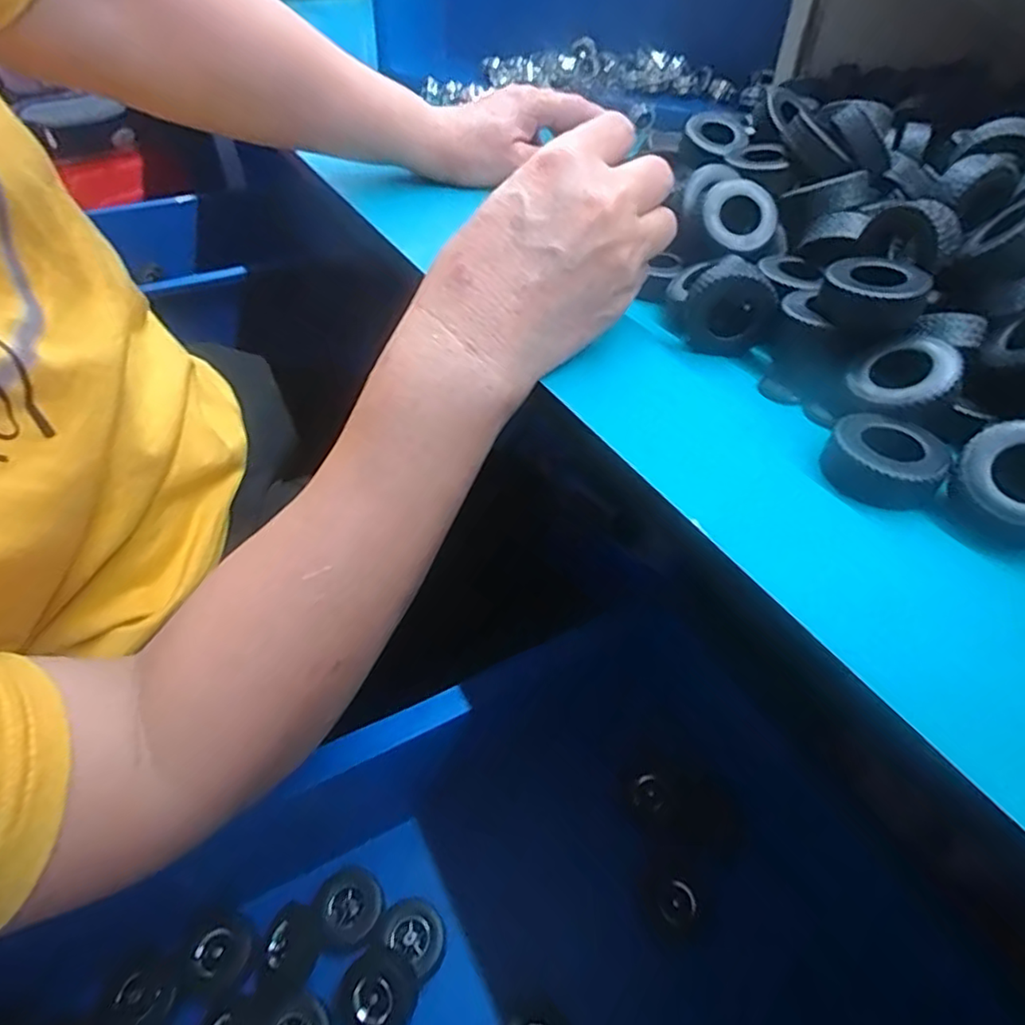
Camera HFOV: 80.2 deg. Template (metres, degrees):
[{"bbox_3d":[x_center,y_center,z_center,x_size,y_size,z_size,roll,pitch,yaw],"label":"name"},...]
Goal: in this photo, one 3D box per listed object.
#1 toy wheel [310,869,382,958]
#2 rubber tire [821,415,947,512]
[{"bbox_3d":[-0.089,0.220,0.337,0.034,0.008,0.037,-17,49,-15],"label":"toy wheel"},{"bbox_3d":[0.130,-0.019,0.213,0.037,0.014,0.032,30,53,25],"label":"rubber tire"}]

